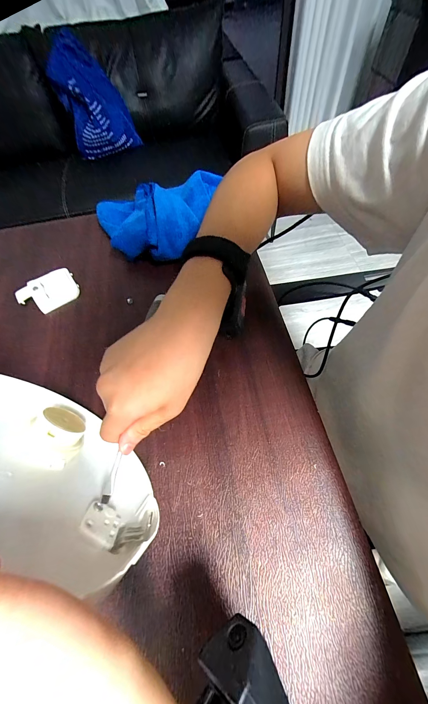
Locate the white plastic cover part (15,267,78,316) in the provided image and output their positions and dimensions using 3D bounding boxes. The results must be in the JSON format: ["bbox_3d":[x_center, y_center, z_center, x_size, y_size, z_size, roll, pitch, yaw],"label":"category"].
[{"bbox_3d":[-0.247,-0.091,0.388,0.078,0.022,0.062,-36,65,-15],"label":"white plastic cover part"}]

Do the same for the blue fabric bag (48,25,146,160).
[{"bbox_3d":[-0.500,-1.050,1.078,0.258,0.305,0.318,-21,62,-8],"label":"blue fabric bag"}]

